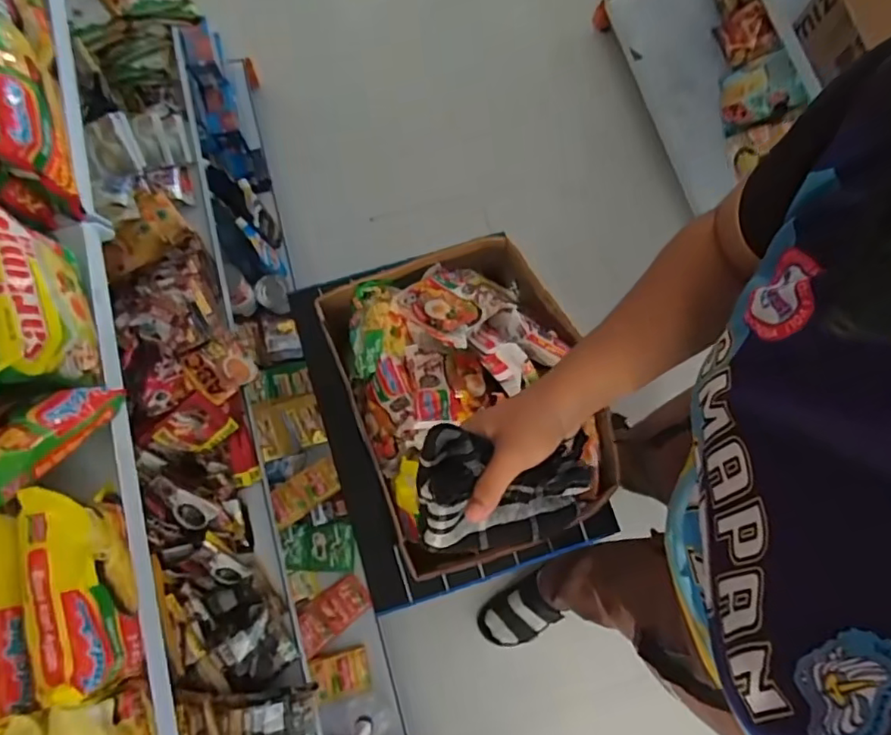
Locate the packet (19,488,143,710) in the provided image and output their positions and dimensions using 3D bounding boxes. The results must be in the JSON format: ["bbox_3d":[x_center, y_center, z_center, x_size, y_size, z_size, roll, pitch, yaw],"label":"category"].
[{"bbox_3d":[-0.232,0.144,0.381,0.031,0.085,0.127,-14,77,-5],"label":"packet"}]

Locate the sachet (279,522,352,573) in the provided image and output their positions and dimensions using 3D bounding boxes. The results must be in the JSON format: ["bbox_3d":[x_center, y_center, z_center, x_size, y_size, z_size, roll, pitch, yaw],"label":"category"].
[{"bbox_3d":[-0.254,0.359,1.153,0.140,0.010,0.092,2,77,-18],"label":"sachet"}]

